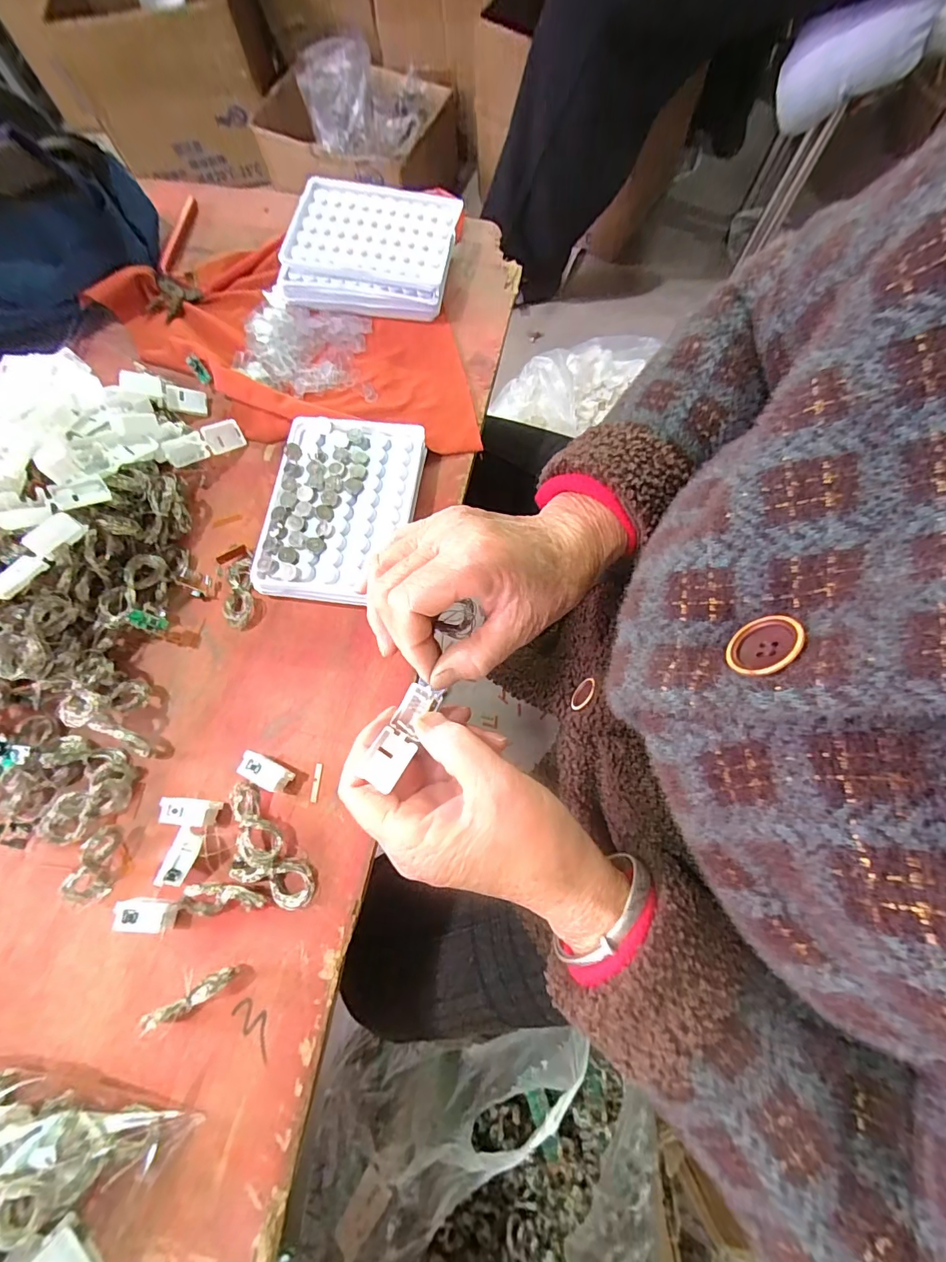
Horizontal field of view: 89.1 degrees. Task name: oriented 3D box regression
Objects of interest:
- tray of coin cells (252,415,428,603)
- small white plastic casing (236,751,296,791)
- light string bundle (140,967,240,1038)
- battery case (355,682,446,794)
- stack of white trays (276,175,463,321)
[{"bbox_3d":[-0.089,-0.084,0.330,0.097,0.025,0.131,5,73,4],"label":"tray of coin cells"},{"bbox_3d":[-0.119,0.082,0.280,0.029,0.020,0.015,24,75,9],"label":"small white plastic casing"},{"bbox_3d":[-0.145,0.189,0.247,0.042,0.020,0.010,-29,74,-7],"label":"light string bundle"},{"bbox_3d":[-0.034,0.052,0.237,0.017,0.013,0.054,20,55,8],"label":"battery case"},{"bbox_3d":[-0.082,-0.309,0.391,0.132,0.034,0.103,10,73,5],"label":"stack of white trays"}]

